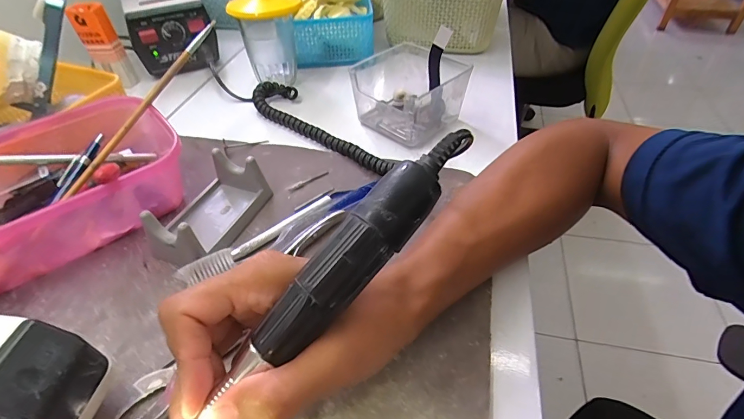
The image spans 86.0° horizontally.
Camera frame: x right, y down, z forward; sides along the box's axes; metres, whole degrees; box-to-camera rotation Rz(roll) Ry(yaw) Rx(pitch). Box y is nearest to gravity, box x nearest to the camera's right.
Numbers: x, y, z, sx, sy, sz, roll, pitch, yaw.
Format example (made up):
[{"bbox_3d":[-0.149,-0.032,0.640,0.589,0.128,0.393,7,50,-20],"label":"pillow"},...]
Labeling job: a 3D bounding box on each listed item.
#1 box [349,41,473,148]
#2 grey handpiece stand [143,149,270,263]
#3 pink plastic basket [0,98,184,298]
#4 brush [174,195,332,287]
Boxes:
[{"bbox_3d":[0.040,-0.128,0.434,0.110,0.064,0.098,29,52,29],"label":"box"},{"bbox_3d":[-0.133,-0.002,0.322,0.057,0.039,0.098,13,46,16],"label":"grey handpiece stand"},{"bbox_3d":[-0.258,-0.018,0.325,0.188,0.071,0.157,-32,51,-26],"label":"pink plastic basket"},{"bbox_3d":[-0.087,0.019,0.313,0.128,0.019,0.020,-35,52,-29],"label":"brush"}]

